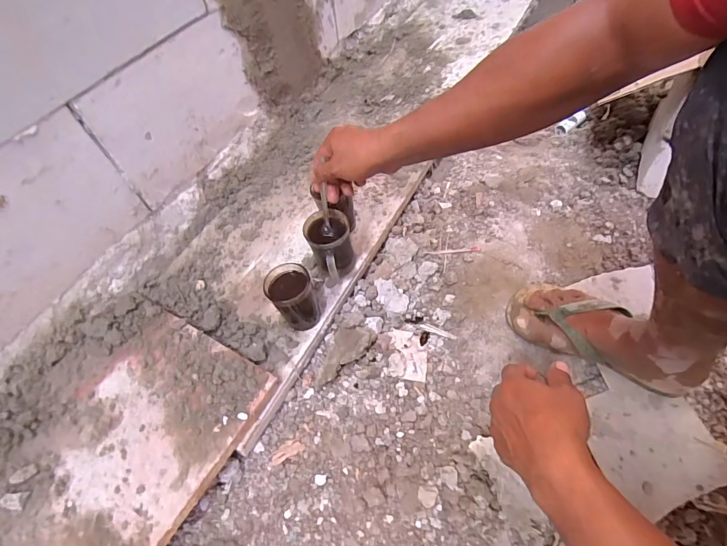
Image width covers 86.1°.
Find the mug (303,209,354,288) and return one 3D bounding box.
[{"bbox_3d":[-0.052,-0.033,0.613,0.069,0.093,0.093,-9,60,-7],"label":"mug"}]

